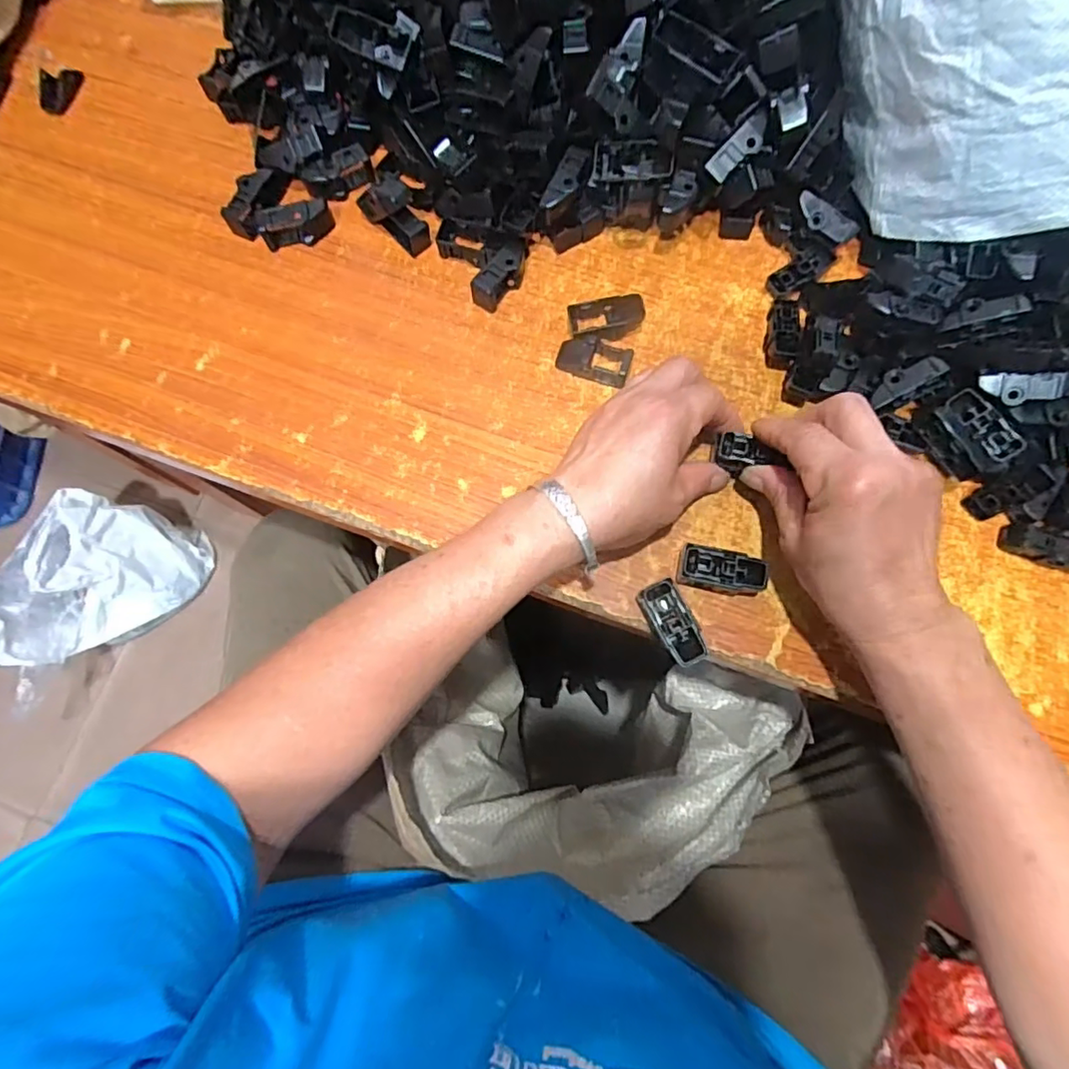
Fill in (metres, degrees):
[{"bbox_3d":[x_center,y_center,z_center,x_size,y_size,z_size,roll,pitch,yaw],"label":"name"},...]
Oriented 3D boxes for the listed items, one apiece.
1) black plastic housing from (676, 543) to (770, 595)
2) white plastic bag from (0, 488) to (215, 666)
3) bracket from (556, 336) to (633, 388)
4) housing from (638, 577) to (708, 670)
[{"bbox_3d":[0.111,0.022,0.350,0.050,0.020,0.023,13,76,4],"label":"black plastic housing"},{"bbox_3d":[-0.652,0.077,0.870,0.170,0.165,0.267,36,79,9],"label":"white plastic bag"},{"bbox_3d":[0.040,-0.118,0.389,0.048,0.015,0.030,15,76,5],"label":"bracket"},{"bbox_3d":[0.081,0.053,0.343,0.023,0.019,0.049,-28,77,-6],"label":"housing"}]

